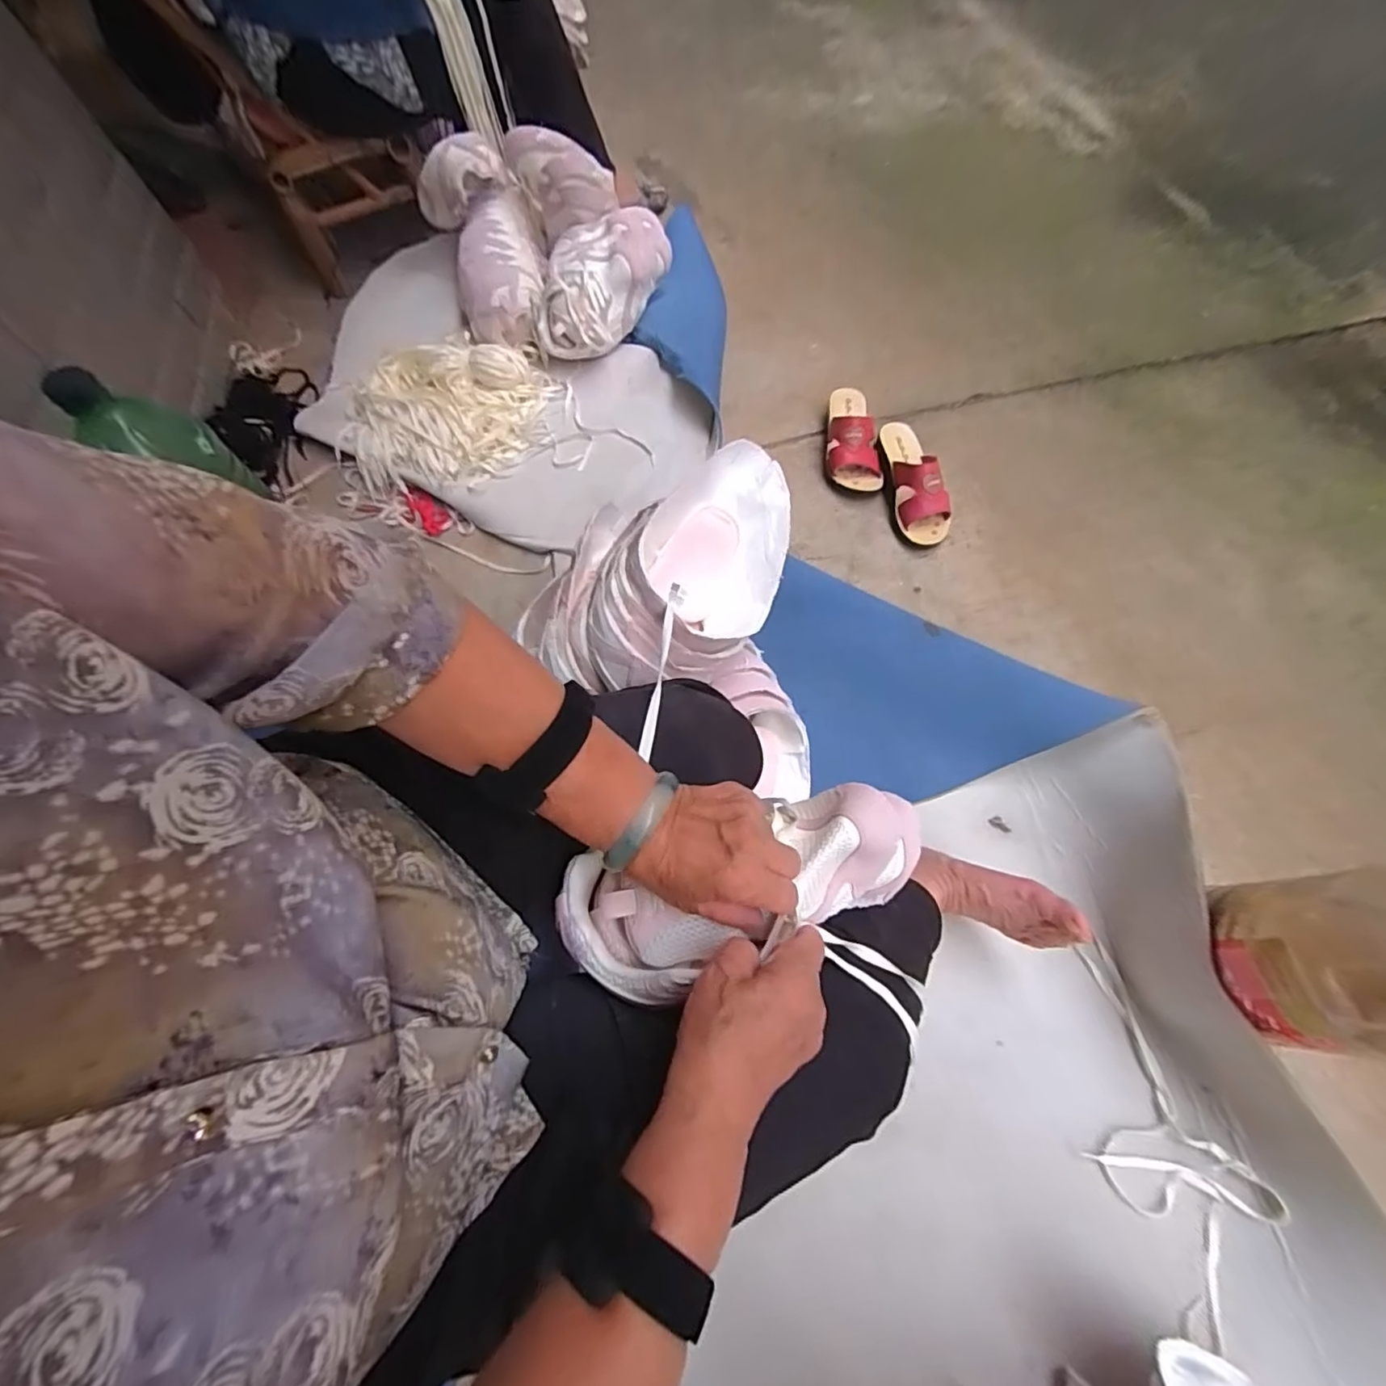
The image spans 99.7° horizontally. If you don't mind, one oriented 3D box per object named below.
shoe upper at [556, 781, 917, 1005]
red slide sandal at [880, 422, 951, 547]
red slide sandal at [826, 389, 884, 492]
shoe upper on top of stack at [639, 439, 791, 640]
[{"bbox_3d":[0.040,0.131,0.403,0.253,0.087,0.098,-16,67,-8],"label":"shoe upper"},{"bbox_3d":[0.351,-0.339,0.929,0.076,0.079,0.210,-9,66,-2],"label":"red slide sandal"},{"bbox_3d":[0.269,-0.433,0.975,0.091,0.071,0.201,4,66,4],"label":"red slide sandal"},{"bbox_3d":[0.031,-0.157,0.592,0.143,0.075,0.208,19,94,-7],"label":"shoe upper on top of stack"}]

